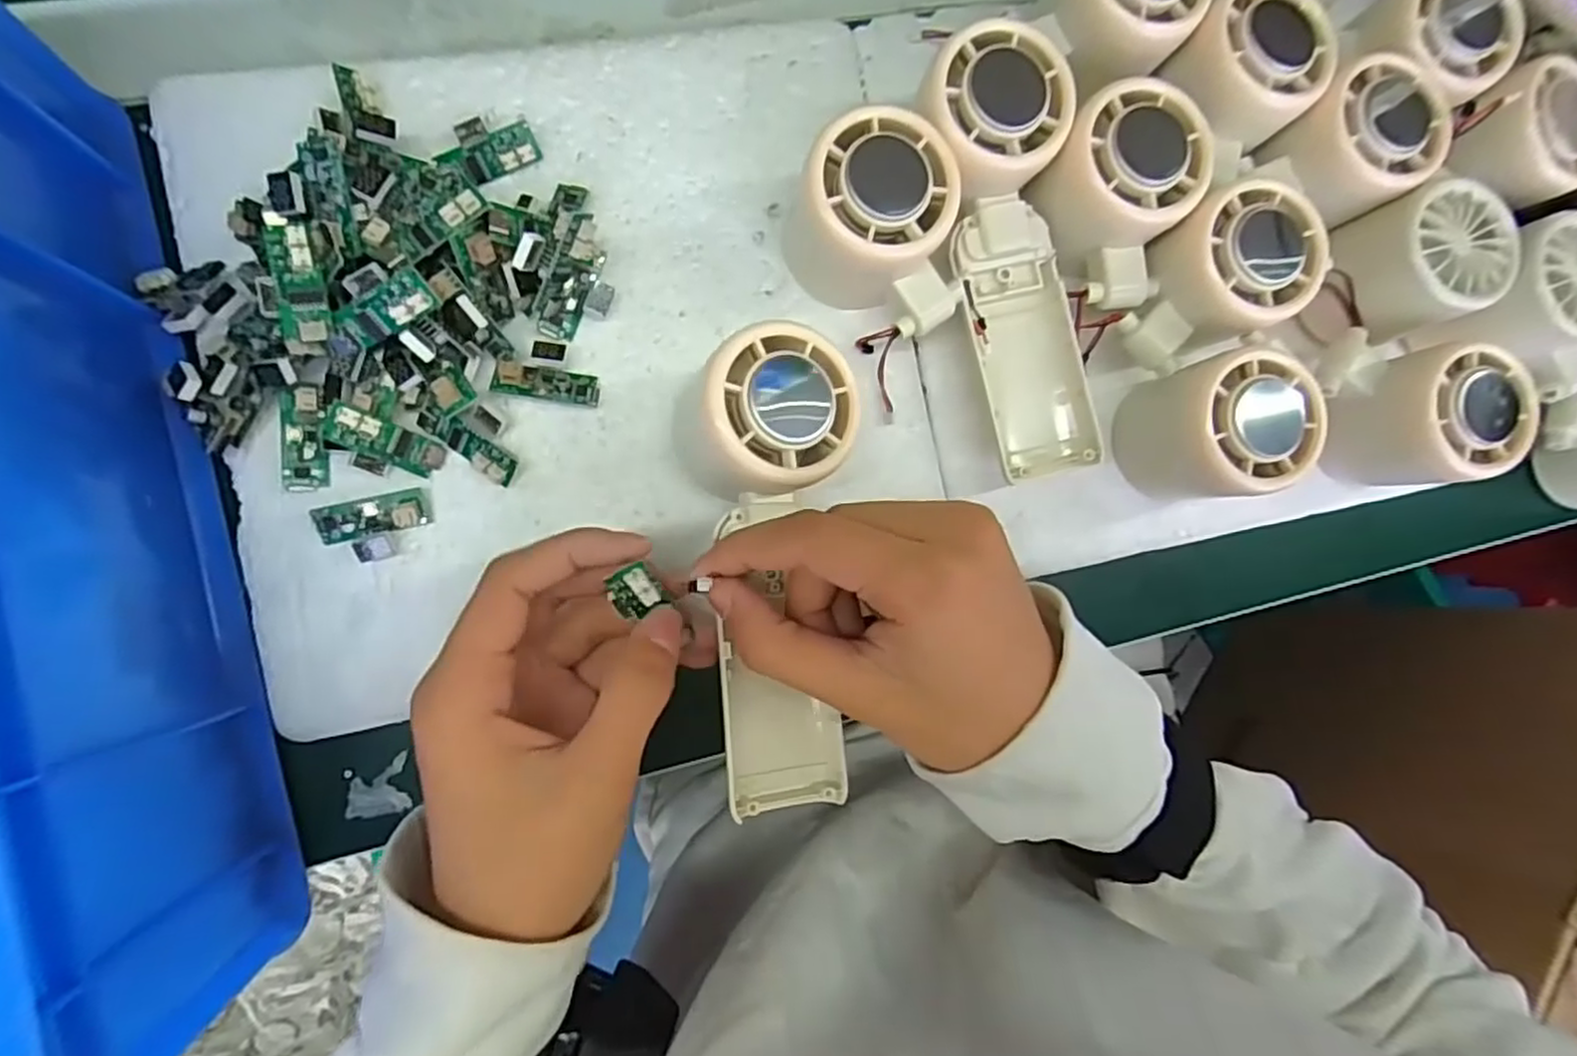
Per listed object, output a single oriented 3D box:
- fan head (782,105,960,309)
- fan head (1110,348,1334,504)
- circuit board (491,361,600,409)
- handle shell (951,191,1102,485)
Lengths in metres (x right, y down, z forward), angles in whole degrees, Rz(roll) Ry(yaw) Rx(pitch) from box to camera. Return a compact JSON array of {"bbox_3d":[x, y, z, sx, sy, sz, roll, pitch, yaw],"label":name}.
[{"bbox_3d":[0.028,-0.117,0.277,0.053,0.056,0.056,0,88,-9],"label":"fan head"},{"bbox_3d":[0.173,-0.040,0.297,0.056,0.060,0.055,-7,89,-9],"label":"fan head"},{"bbox_3d":[-0.093,-0.056,0.279,0.039,0.008,0.012,7,87,-8],"label":"circuit board"},{"bbox_3d":[0.094,-0.074,0.298,0.043,0.036,0.107,-16,90,-9],"label":"handle shell"}]

